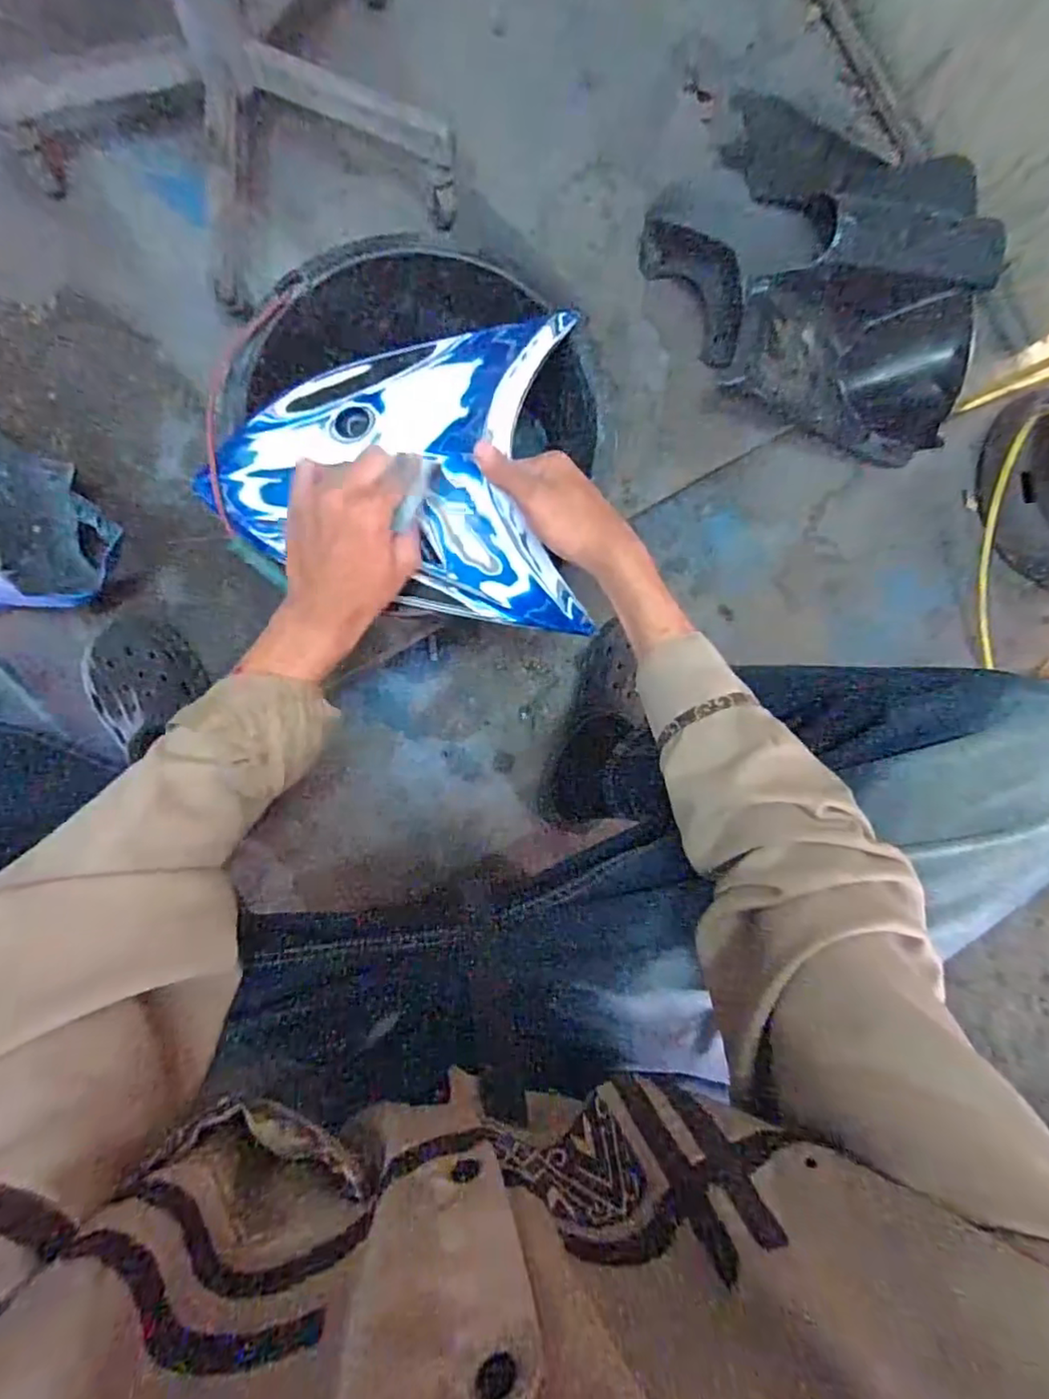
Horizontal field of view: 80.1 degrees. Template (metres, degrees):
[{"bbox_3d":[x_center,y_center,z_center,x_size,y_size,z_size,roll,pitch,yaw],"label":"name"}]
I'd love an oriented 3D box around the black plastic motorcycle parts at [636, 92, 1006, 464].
[{"bbox_3d":[0.363,-0.541,0.760,0.417,0.125,0.378,16,88,-4],"label":"black plastic motorcycle parts"}]

